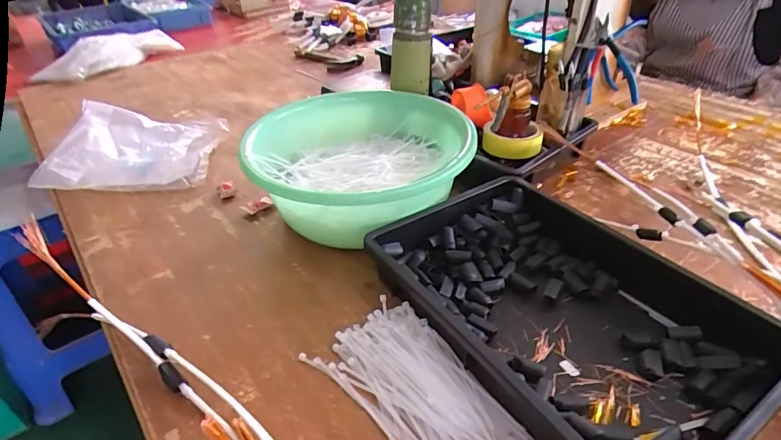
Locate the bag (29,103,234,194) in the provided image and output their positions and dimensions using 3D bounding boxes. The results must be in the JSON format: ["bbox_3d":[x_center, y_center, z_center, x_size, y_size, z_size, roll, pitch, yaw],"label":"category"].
[{"bbox_3d":[-0.422,-0.130,0.769,0.269,0.096,0.191,-12,36,-12],"label":"bag"}]

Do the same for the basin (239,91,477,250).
[{"bbox_3d":[-0.037,-0.071,0.657,0.292,0.126,0.312,-2,35,1],"label":"basin"}]

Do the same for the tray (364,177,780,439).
[{"bbox_3d":[0.173,0.087,0.477,0.253,0.065,0.367,-23,39,-26],"label":"tray"}]

